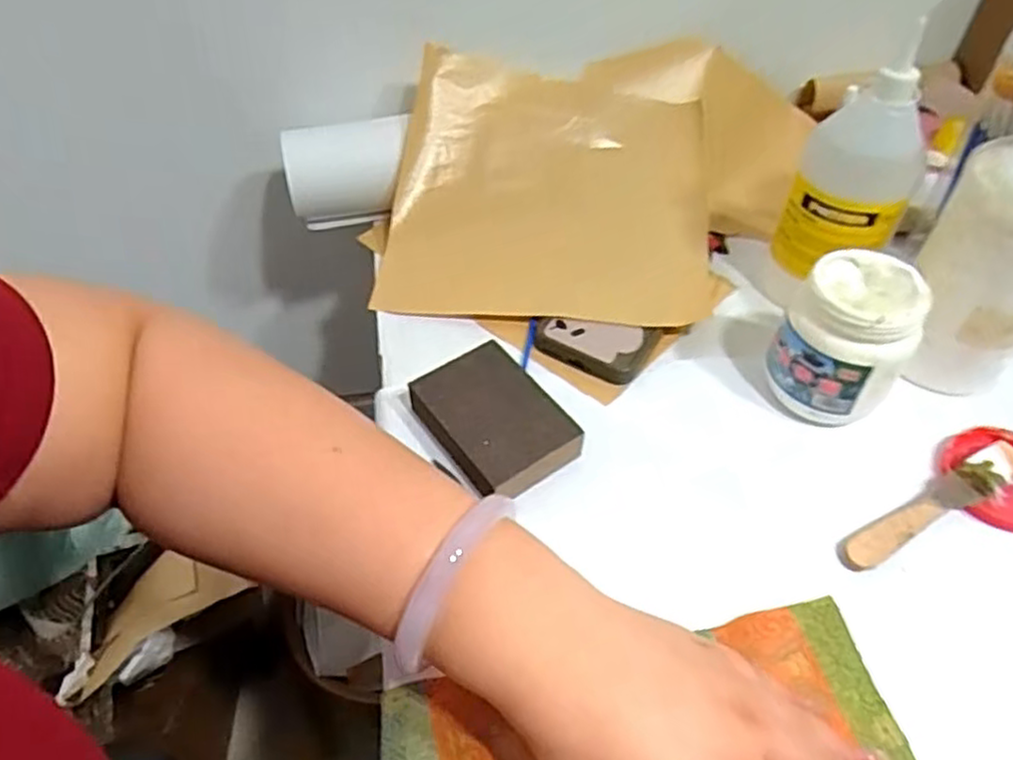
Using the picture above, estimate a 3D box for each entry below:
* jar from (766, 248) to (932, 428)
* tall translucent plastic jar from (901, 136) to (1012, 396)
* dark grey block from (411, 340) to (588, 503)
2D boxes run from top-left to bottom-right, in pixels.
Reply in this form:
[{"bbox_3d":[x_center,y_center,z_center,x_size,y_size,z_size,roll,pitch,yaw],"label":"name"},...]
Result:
[{"bbox_3d":[0.214,-0.024,0.461,0.071,0.095,0.072,1,49,-1],"label":"jar"},{"bbox_3d":[0.306,-0.065,0.462,0.084,0.148,0.094,33,56,25],"label":"tall translucent plastic jar"},{"bbox_3d":[-0.009,0.026,0.460,0.072,0.027,0.098,-26,54,-22],"label":"dark grey block"}]

